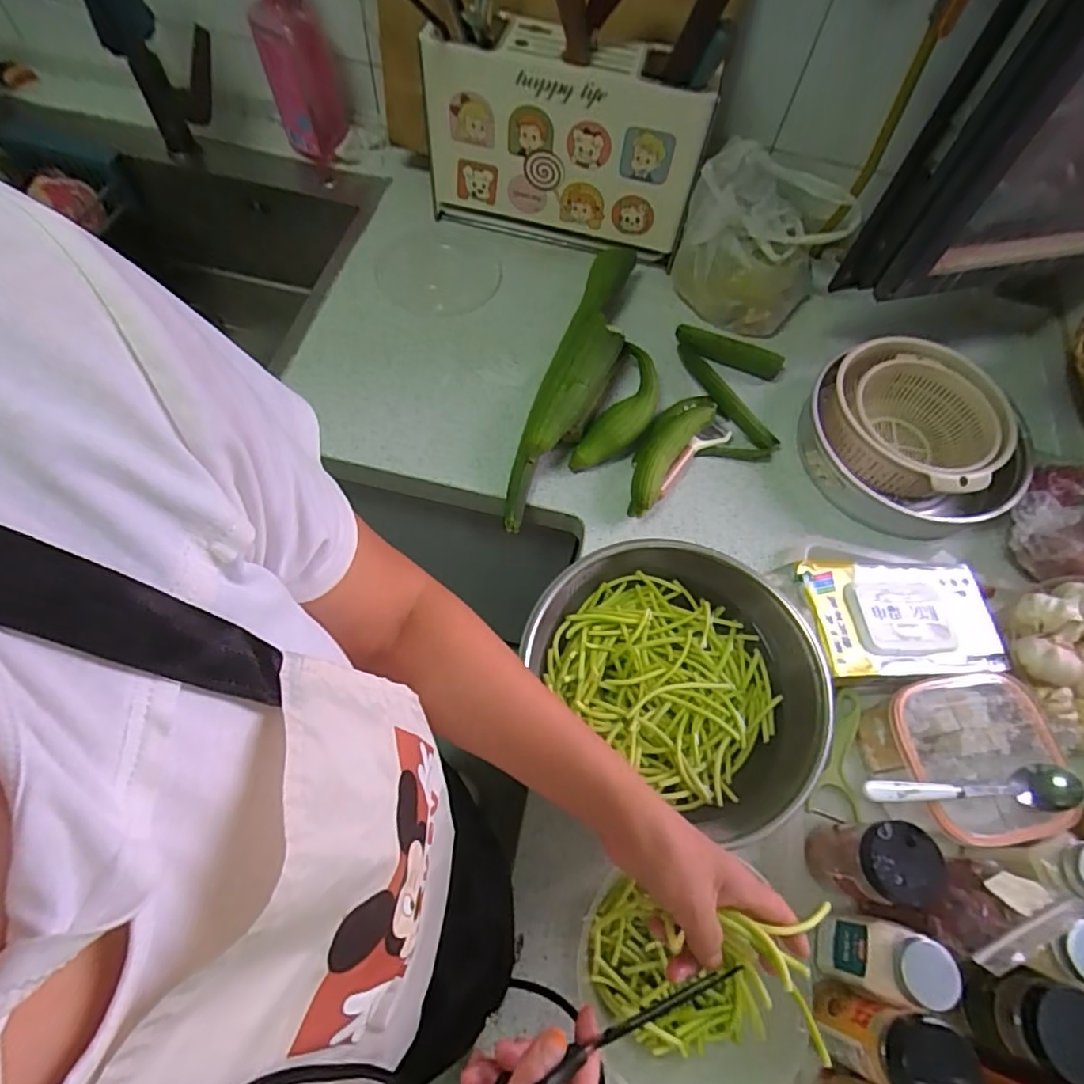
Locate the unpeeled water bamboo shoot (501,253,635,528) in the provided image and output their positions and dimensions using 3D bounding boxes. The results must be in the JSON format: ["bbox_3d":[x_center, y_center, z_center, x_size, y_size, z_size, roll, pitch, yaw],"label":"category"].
[{"bbox_3d":[0.051,-0.222,0.741,0.079,0.078,0.458,16,64,4],"label":"unpeeled water bamboo shoot"}]

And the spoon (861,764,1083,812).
[{"bbox_3d":[0.349,0.203,0.490,0.175,0.030,0.033,1,64,-4],"label":"spoon"}]

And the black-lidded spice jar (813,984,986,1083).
[{"bbox_3d":[0.245,0.356,0.420,0.049,0.125,0.054,23,65,8],"label":"black-lidded spice jar"}]

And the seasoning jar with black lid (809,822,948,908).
[{"bbox_3d":[0.275,0.269,0.501,0.056,0.110,0.056,1,64,-2],"label":"seasoning jar with black lid"}]

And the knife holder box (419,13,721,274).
[{"bbox_3d":[0.025,-0.514,0.796,0.356,0.240,0.079,14,64,3],"label":"knife holder box"}]

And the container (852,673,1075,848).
[{"bbox_3d":[0.387,0.201,0.552,0.138,0.092,0.136,-7,65,-7],"label":"container"}]

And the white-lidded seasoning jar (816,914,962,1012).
[{"bbox_3d":[0.263,0.324,0.464,0.052,0.108,0.052,14,64,4],"label":"white-lidded seasoning jar"}]

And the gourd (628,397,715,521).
[{"bbox_3d":[0.150,-0.117,0.709,0.052,0.063,0.191,33,66,12],"label":"gourd"}]

